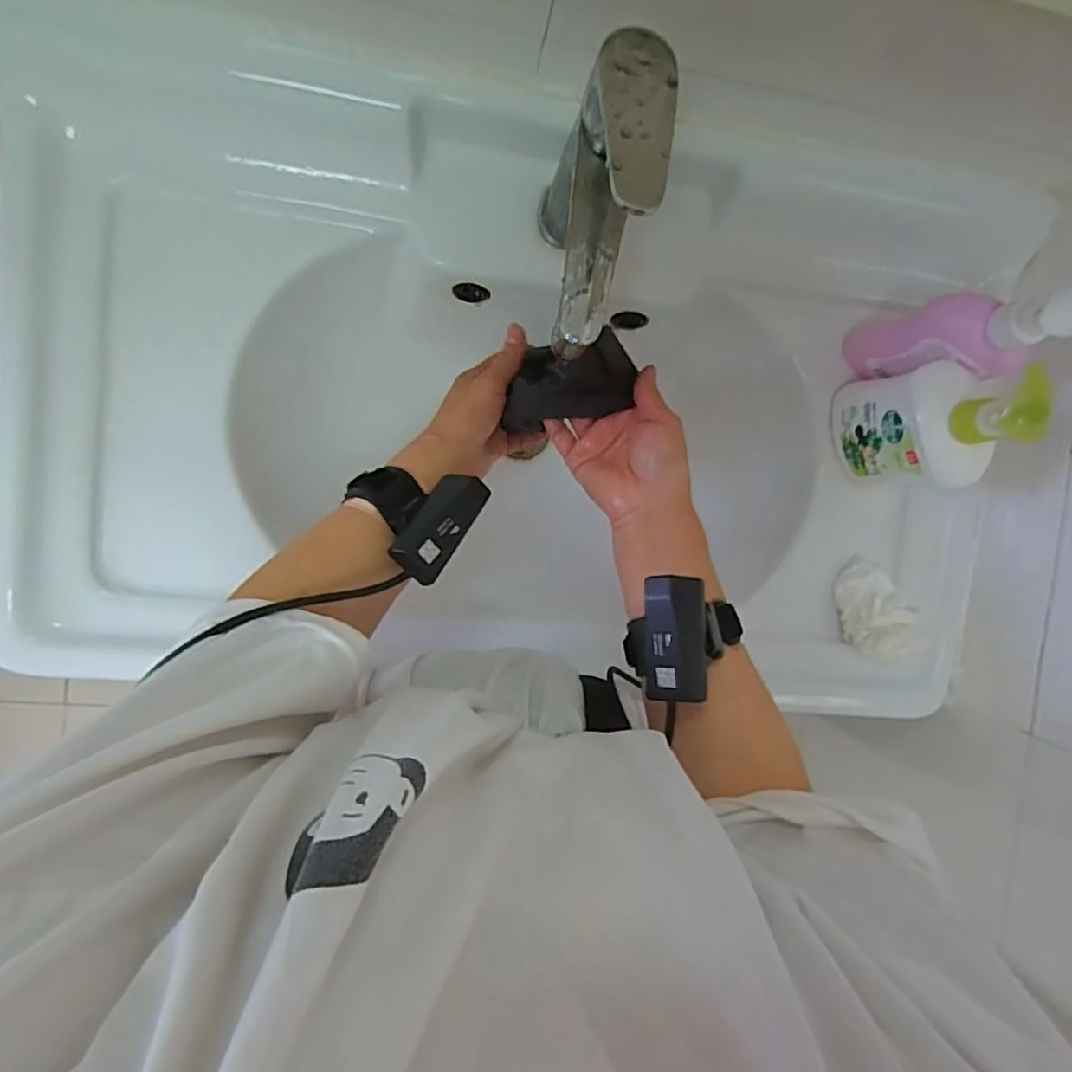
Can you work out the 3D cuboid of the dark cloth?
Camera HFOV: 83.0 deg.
[{"bbox_3d":[0.026,-0.109,0.426,0.089,0.057,0.055,-9,96,-7],"label":"dark cloth"}]

